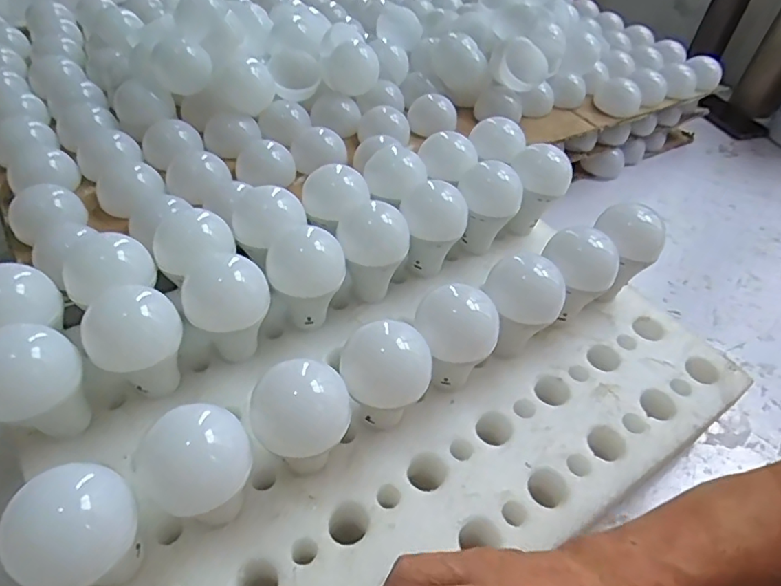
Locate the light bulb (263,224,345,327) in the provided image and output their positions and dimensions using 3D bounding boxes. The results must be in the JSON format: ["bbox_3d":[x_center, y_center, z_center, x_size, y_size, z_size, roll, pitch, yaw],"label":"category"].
[{"bbox_3d":[-0.073,-0.006,0.483,0.065,0.089,0.063,-3,47,-9],"label":"light bulb"}]

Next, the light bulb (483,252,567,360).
[{"bbox_3d":[0.111,0.017,0.480,0.064,0.091,0.052,15,46,8],"label":"light bulb"}]

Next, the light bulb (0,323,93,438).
[{"bbox_3d":[-0.246,0.070,0.383,0.064,0.089,0.062,3,46,-3],"label":"light bulb"}]

